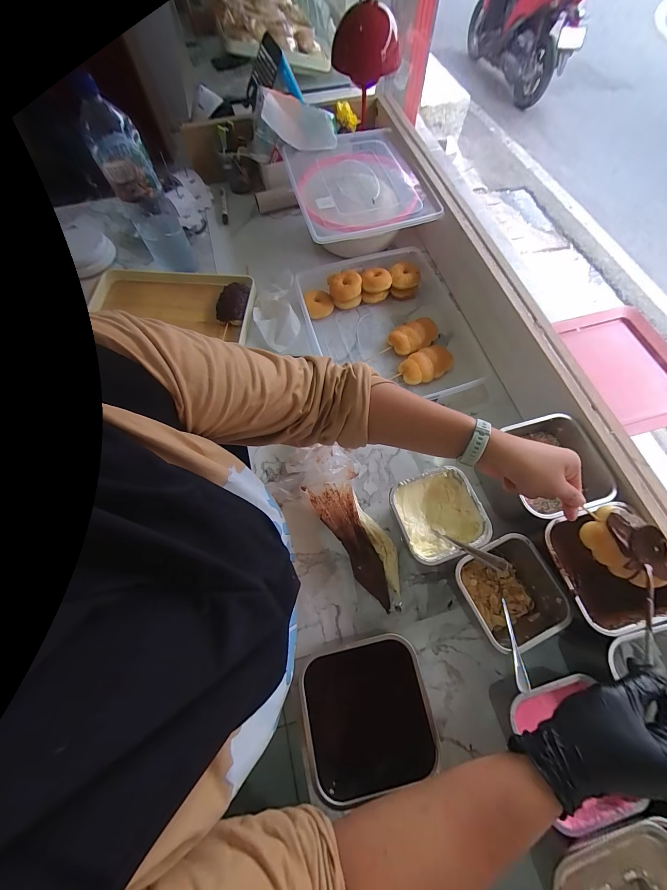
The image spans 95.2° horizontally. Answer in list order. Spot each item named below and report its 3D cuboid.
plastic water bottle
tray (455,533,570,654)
[{"bbox_3d":[-0.367,-0.476,0.594,0.086,0.273,0.083,-31,71,-10],"label":"plastic water bottle"},{"bbox_3d":[0.234,0.201,0.430,0.124,0.093,0.117,-23,69,-7],"label":"tray"}]

